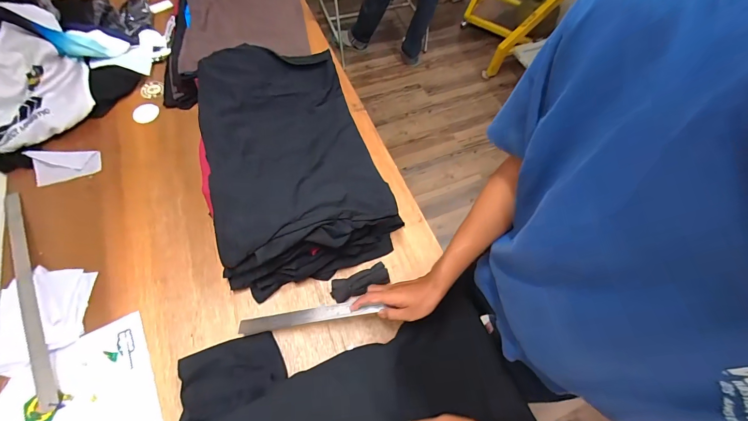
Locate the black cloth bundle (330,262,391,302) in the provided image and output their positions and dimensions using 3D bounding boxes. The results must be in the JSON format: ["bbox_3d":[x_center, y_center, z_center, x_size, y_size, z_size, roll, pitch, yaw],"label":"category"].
[{"bbox_3d":[-0.032,0.155,0.686,0.126,0.038,0.046,-21,67,-12],"label":"black cloth bundle"}]

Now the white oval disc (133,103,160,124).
[{"bbox_3d":[-0.628,-0.271,0.870,0.067,0.008,0.061,-15,66,-10],"label":"white oval disc"}]

